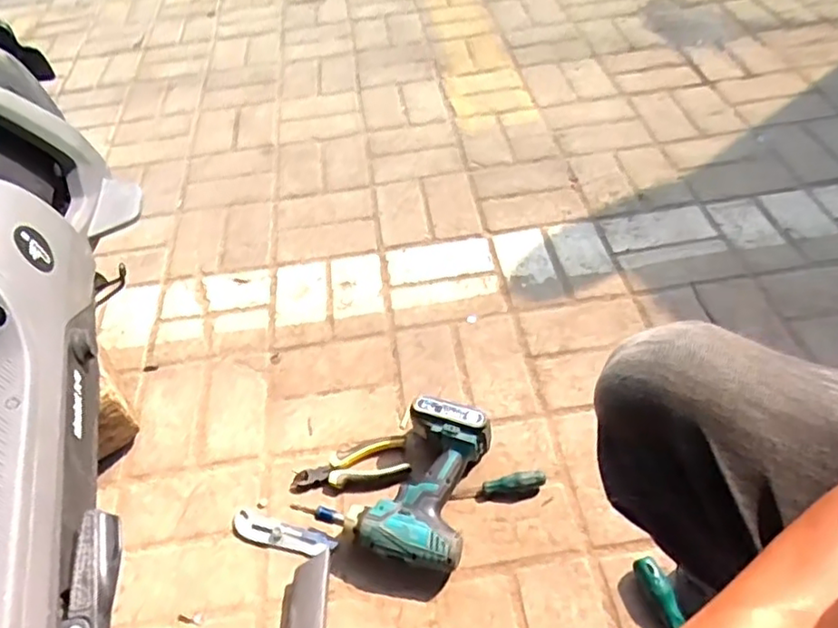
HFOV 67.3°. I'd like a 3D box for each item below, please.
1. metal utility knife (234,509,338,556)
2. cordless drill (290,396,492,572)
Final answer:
[{"bbox_3d":[-0.178,0.285,0.812,0.143,0.015,0.032,13,50,17],"label":"metal utility knife"},{"bbox_3d":[-0.027,0.203,0.809,0.206,0.076,0.197,13,50,17],"label":"cordless drill"}]

